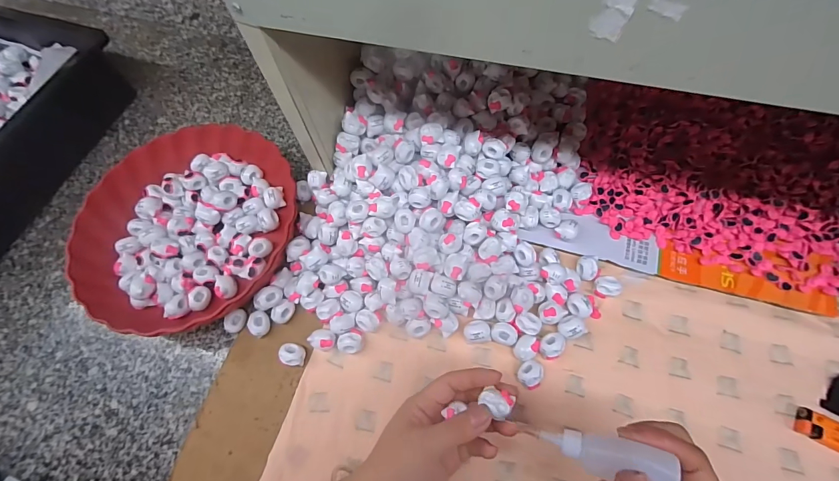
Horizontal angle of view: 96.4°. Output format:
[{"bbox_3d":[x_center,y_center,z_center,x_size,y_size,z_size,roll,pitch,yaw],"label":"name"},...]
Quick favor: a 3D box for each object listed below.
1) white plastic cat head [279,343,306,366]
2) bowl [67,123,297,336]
[{"bbox_3d":[-0.127,0.115,0.376,0.022,0.020,0.020,-2,65,4],"label":"white plastic cat head"},{"bbox_3d":[-0.259,-0.017,0.429,0.231,0.054,0.242,-2,65,4],"label":"bowl"}]

